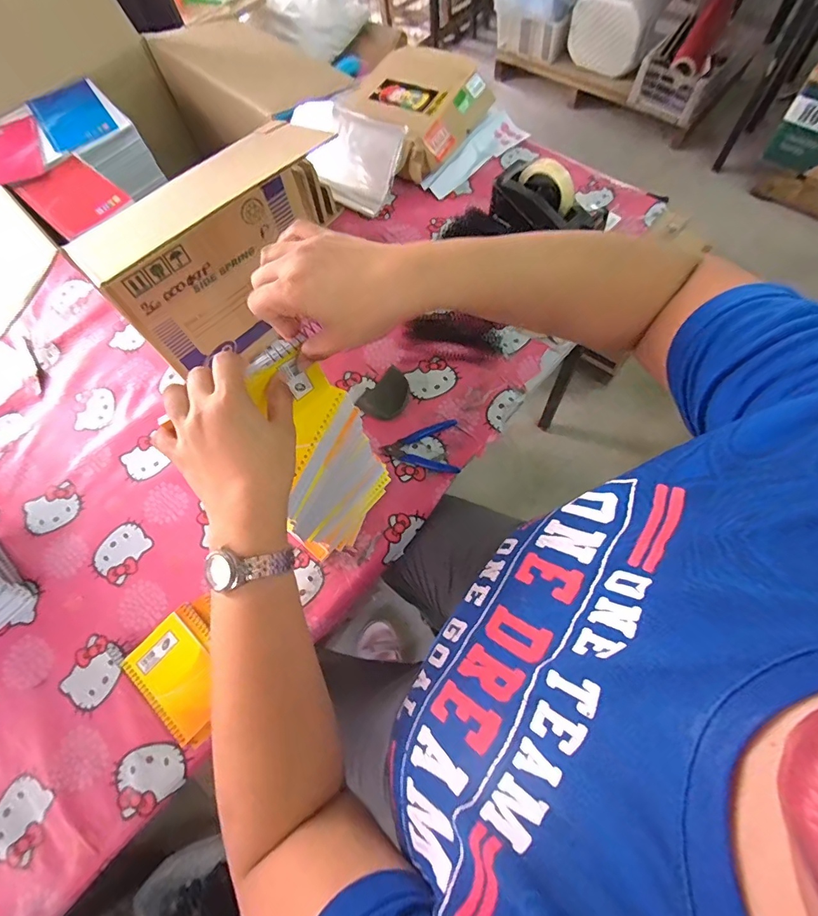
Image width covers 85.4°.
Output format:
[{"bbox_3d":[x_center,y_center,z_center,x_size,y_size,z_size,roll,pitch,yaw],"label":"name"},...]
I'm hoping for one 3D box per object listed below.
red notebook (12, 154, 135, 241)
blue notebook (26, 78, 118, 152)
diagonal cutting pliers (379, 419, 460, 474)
[{"bbox_3d":[-0.381,-0.298,0.504,0.130,0.005,0.082,40,74,17],"label":"red notebook"},{"bbox_3d":[-0.430,-0.437,0.565,0.080,0.008,0.125,-34,70,-11],"label":"blue notebook"},{"bbox_3d":[0.017,-0.016,0.676,0.110,0.018,0.085,0,67,3],"label":"diagonal cutting pliers"}]

